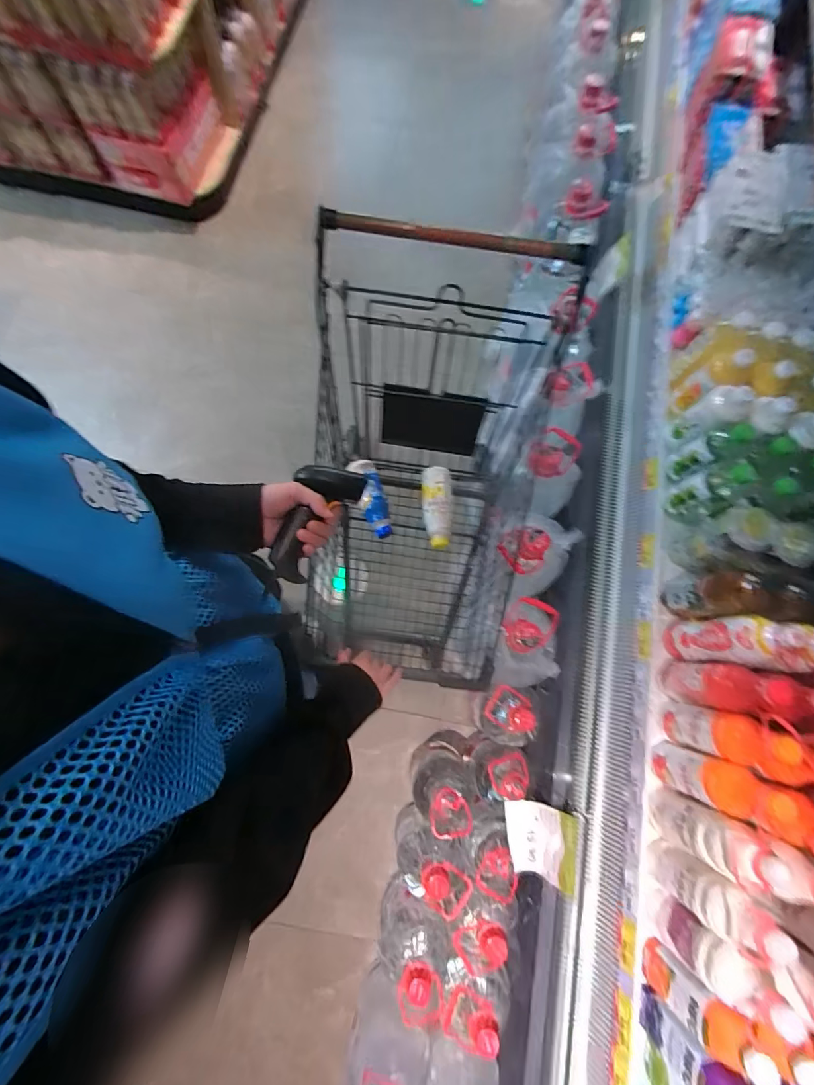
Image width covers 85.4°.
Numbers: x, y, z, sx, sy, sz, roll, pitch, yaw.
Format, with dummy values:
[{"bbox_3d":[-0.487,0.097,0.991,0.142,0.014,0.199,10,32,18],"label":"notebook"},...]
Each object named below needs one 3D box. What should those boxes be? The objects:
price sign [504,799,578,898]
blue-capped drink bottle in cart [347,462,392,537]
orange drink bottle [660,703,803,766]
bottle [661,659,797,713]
[{"bbox_3d":[0.298,0.677,0.998,0.169,0.014,0.144,-9,60,40],"label":"price sign"},{"bbox_3d":[-0.086,-0.105,1.076,0.066,0.067,0.191,-19,77,-7],"label":"blue-capped drink bottle in cart"},{"bbox_3d":[0.625,0.376,0.867,0.101,0.251,0.091,14,75,2],"label":"orange drink bottle"},{"bbox_3d":[0.633,0.291,0.892,0.078,0.263,0.088,10,75,1],"label":"bottle"}]

